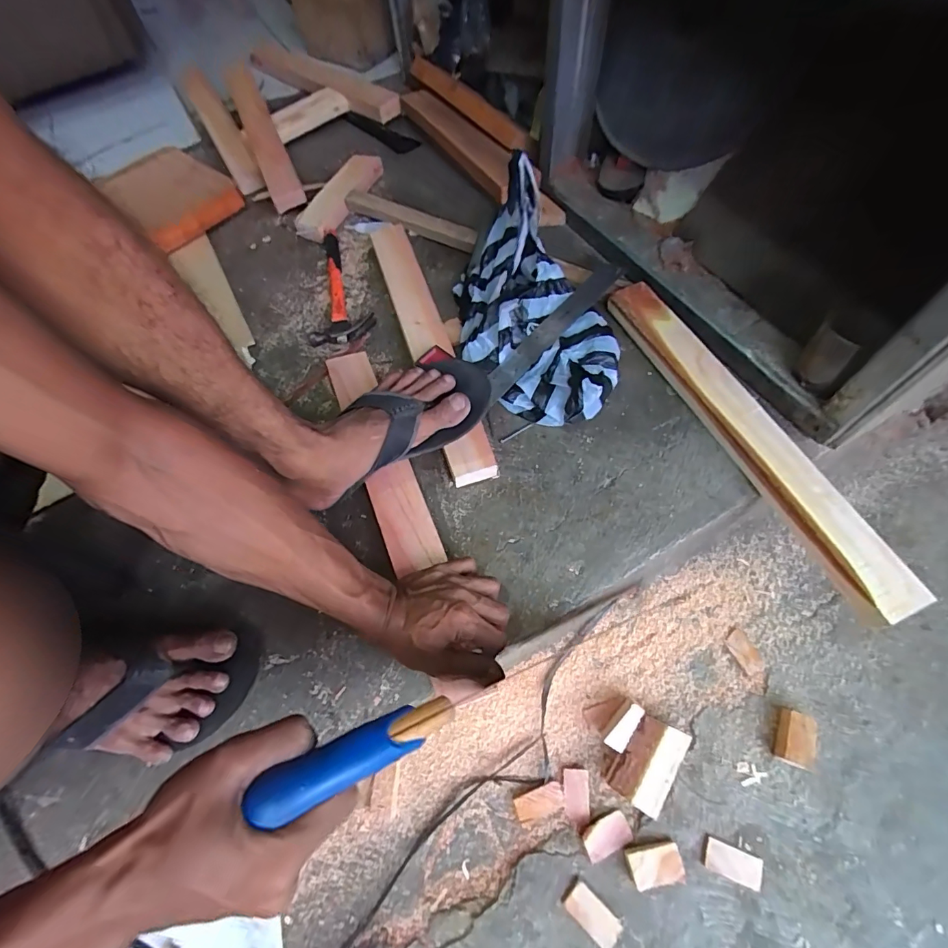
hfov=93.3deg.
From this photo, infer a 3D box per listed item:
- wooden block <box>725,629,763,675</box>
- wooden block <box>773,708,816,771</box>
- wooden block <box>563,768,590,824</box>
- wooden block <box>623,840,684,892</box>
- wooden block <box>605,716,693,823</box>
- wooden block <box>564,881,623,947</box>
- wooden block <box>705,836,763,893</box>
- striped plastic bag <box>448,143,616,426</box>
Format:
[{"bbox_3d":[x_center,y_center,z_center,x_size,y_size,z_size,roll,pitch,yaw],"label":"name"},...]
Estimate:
[{"bbox_3d":[0.348,0.228,0.574,0.029,0.006,0.051,-22,64,-9],"label":"wooden block"},{"bbox_3d":[0.374,0.308,0.520,0.030,0.026,0.056,19,65,12],"label":"wooden block"},{"bbox_3d":[0.118,0.372,0.517,0.030,0.005,0.053,1,63,3],"label":"wooden block"},{"bbox_3d":[0.195,0.423,0.482,0.058,0.018,0.037,-8,63,-1],"label":"wooden block"},{"bbox_3d":[0.200,0.333,0.519,0.059,0.038,0.096,30,69,17],"label":"wooden block"},{"bbox_3d":[0.124,0.460,0.466,0.055,0.004,0.029,38,71,20],"label":"wooden block"},{"bbox_3d":[0.282,0.422,0.484,0.058,0.008,0.029,18,65,12],"label":"wooden block"},{"bbox_3d":[0.070,-0.225,0.602,0.181,0.177,0.336,-17,76,-6],"label":"striped plastic bag"}]

